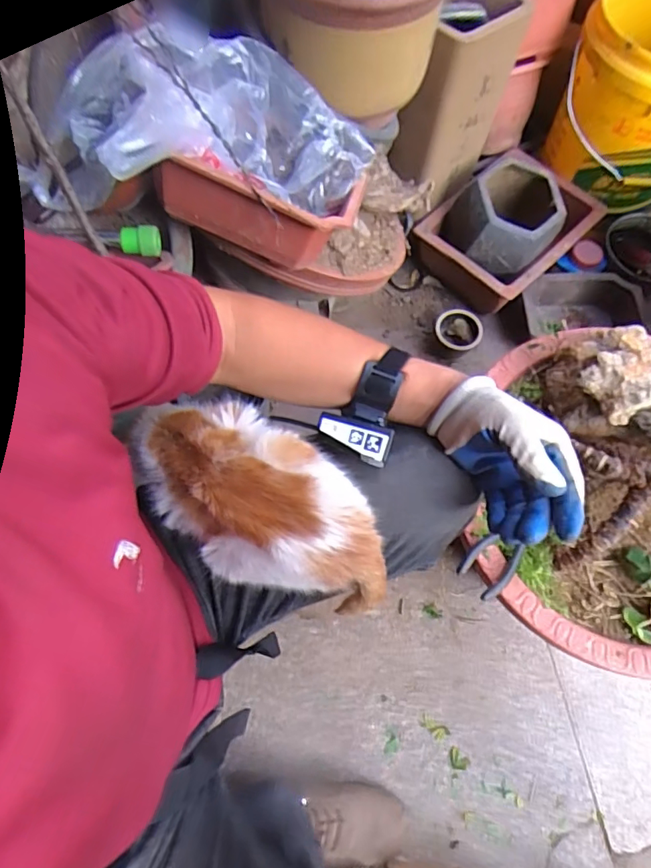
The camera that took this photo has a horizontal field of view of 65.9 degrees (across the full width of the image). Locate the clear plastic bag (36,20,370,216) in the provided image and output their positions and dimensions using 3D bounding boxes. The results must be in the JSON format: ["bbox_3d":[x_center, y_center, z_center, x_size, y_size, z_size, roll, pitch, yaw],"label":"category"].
[{"bbox_3d":[-0.145,-0.387,0.654,0.395,0.151,0.216,-16,69,-6],"label":"clear plastic bag"}]

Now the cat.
[{"bbox_3d":[-0.061,0.061,0.441,0.247,0.150,0.118,31,72,16],"label":"cat"}]

